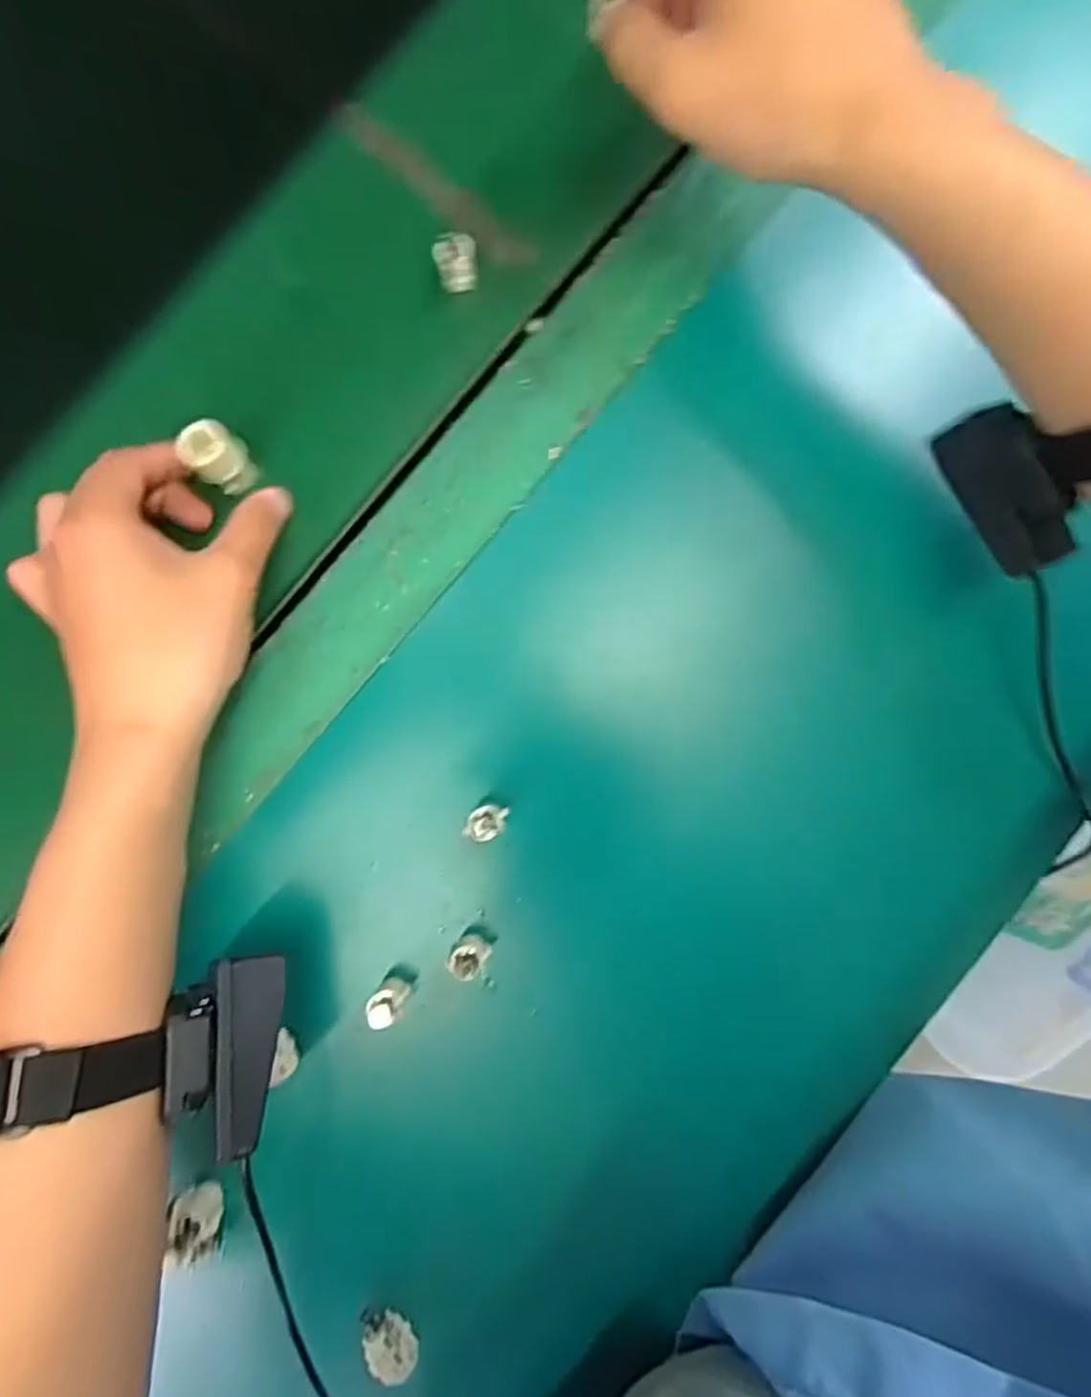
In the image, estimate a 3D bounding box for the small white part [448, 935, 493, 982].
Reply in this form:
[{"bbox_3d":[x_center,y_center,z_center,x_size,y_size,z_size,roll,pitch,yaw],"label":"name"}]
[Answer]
[{"bbox_3d":[-0.033,0.113,0.321,0.014,0.027,0.013,0,87,1],"label":"small white part"}]

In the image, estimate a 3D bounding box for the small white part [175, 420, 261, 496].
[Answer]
[{"bbox_3d":[-0.147,-0.109,0.330,0.019,0.035,0.024,42,88,3],"label":"small white part"}]

